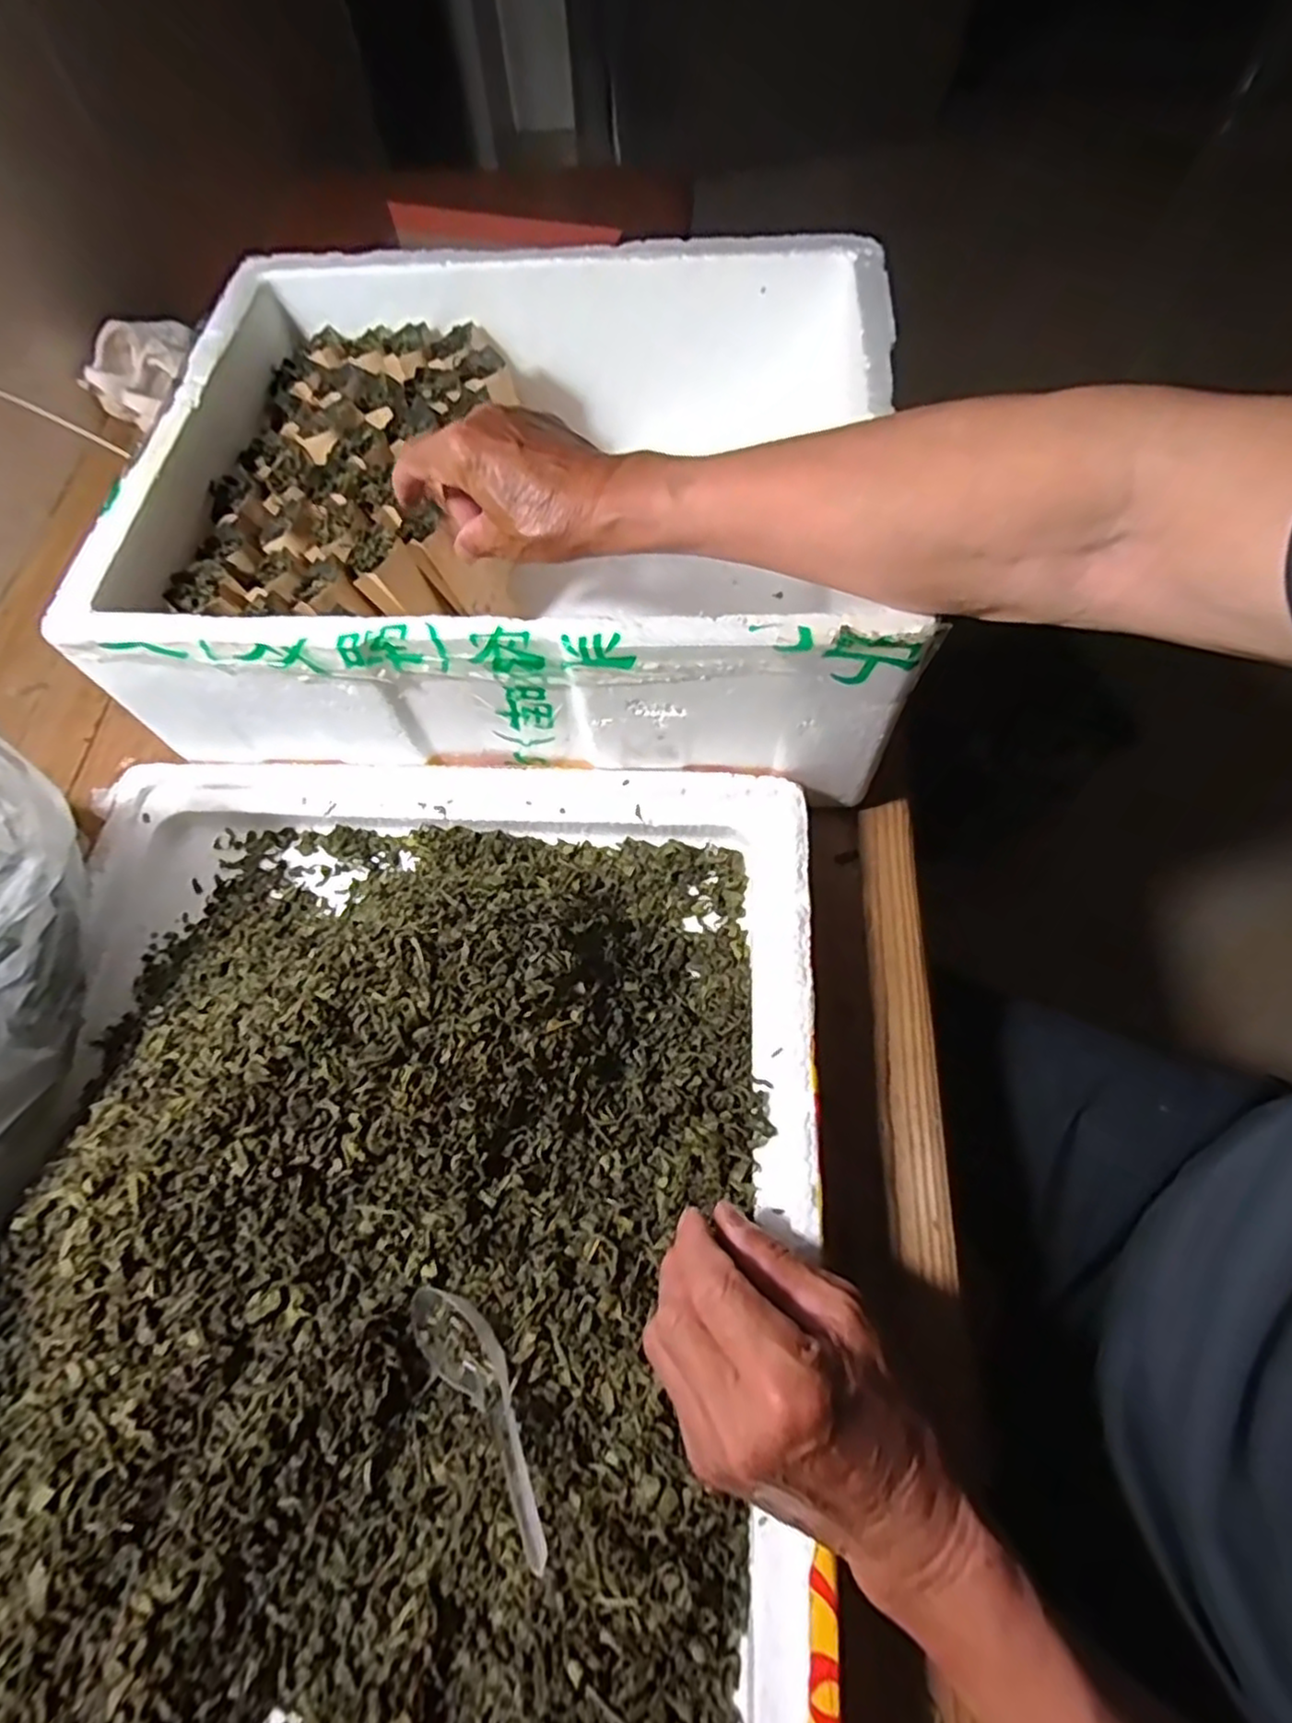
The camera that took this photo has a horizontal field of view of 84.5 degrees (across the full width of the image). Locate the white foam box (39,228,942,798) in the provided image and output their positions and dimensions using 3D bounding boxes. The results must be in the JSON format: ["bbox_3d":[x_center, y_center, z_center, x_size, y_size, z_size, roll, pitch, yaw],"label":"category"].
[{"bbox_3d":[-0.078,-0.242,0.496,0.451,0.148,0.362,2,65,3],"label":"white foam box"}]

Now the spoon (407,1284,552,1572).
[{"bbox_3d":[-0.067,0.231,0.301,0.030,0.023,0.111,-39,49,-15],"label":"spoon"}]

